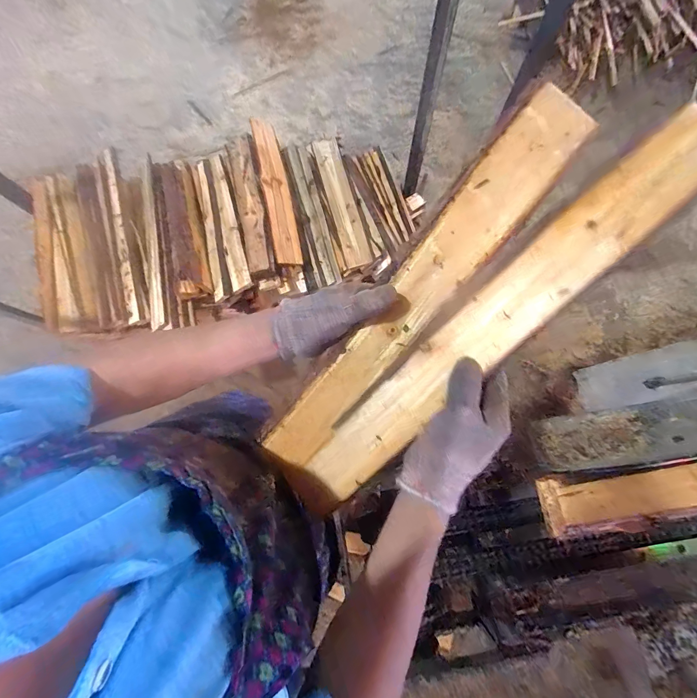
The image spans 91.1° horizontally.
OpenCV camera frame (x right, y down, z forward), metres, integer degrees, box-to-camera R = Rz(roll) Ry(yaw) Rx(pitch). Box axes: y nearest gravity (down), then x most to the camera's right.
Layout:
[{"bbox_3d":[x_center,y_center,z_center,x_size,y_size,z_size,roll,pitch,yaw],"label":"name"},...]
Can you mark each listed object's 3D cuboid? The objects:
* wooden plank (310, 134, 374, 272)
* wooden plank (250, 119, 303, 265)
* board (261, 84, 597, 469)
[{"bbox_3d":[-0.026,-0.495,1.130,0.086,0.047,0.504,-14,78,-4],"label":"wooden plank"},{"bbox_3d":[-0.215,-0.492,1.044,0.091,0.036,0.488,-6,82,-36],"label":"wooden plank"},{"bbox_3d":[0.066,-0.050,0.371,0.068,0.029,0.470,41,101,7],"label":"board"}]

